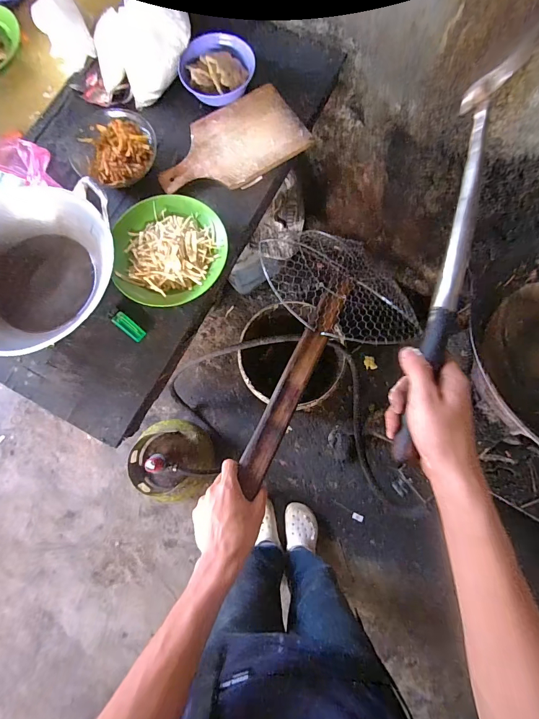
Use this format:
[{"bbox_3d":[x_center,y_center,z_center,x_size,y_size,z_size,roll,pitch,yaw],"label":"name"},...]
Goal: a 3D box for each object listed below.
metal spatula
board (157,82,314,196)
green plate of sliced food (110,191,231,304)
[{"bbox_3d":[0.175,-0.089,0.345,0.028,0.049,0.384,13,89,3],"label":"metal spatula"},{"bbox_3d":[-0.082,-0.431,0.720,0.301,0.021,0.181,-29,80,-6],"label":"board"},{"bbox_3d":[-0.180,-0.202,0.649,0.197,0.044,0.210,0,79,0],"label":"green plate of sliced food"}]

